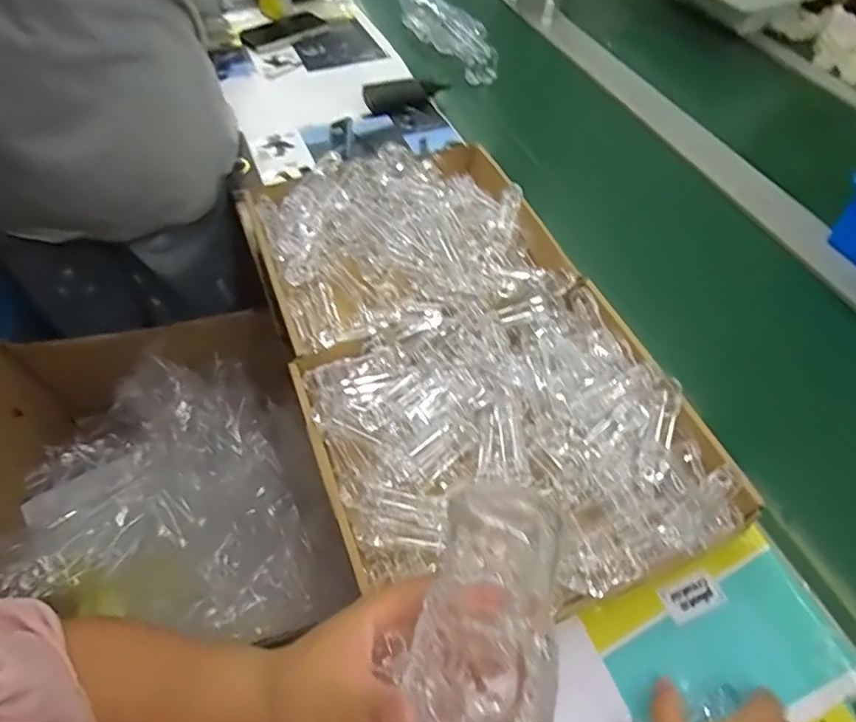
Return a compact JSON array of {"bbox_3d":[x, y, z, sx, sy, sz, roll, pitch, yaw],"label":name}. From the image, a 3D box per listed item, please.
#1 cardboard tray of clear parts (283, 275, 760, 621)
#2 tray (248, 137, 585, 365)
[{"bbox_3d":[0.070,0.068,0.481,0.308,0.058,0.274,-16,56,-13],"label":"cardboard tray of clear parts"},{"bbox_3d":[-0.018,-0.128,0.630,0.313,0.062,0.290,-18,56,-15],"label":"tray"}]

